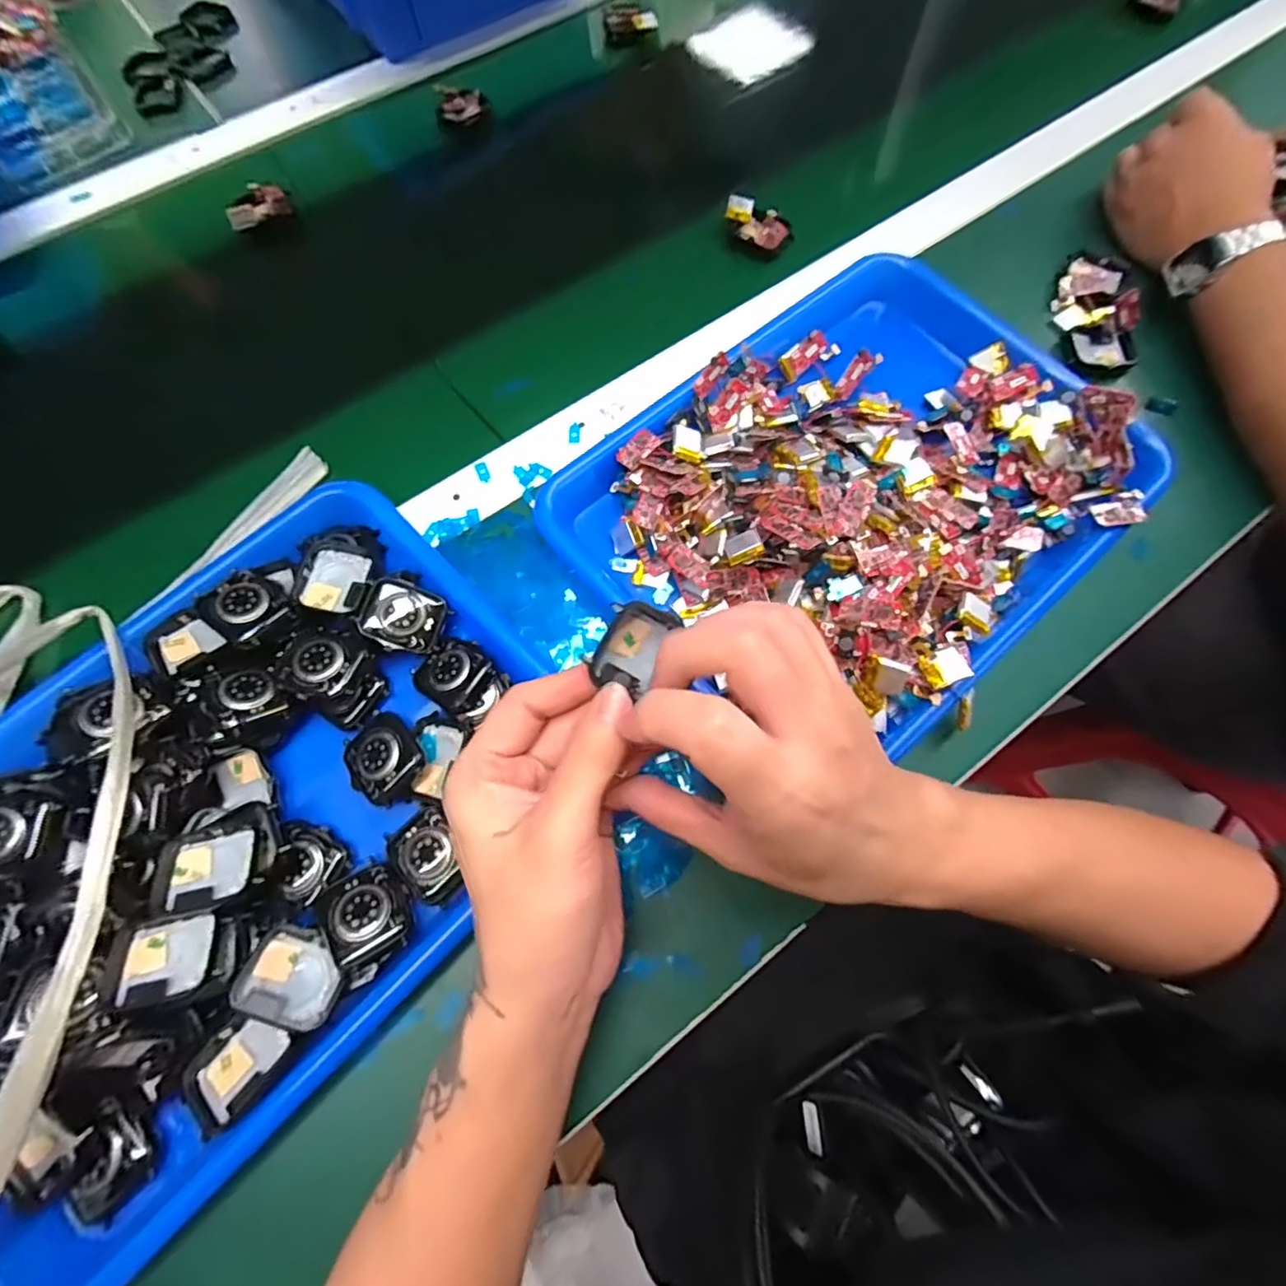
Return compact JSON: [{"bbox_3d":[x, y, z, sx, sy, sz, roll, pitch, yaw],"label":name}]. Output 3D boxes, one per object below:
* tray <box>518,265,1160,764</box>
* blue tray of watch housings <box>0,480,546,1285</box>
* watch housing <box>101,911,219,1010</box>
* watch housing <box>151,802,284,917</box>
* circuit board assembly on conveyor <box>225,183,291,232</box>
[{"bbox_3d":[0.133,-0.095,0.342,0.314,0.052,0.246,-39,76,-12],"label":"tray"},{"bbox_3d":[-0.205,0.089,0.282,0.326,0.041,0.247,-42,76,-13],"label":"blue tray of watch housings"},{"bbox_3d":[-0.215,0.142,0.253,0.046,0.007,0.033,-12,72,-4],"label":"watch housing"},{"bbox_3d":[-0.201,0.102,0.270,0.051,0.009,0.039,-21,64,-11],"label":"watch housing"},{"bbox_3d":[-0.313,-0.354,0.461,0.051,0.019,0.026,-40,76,-13],"label":"circuit board assembly on conveyor"}]

